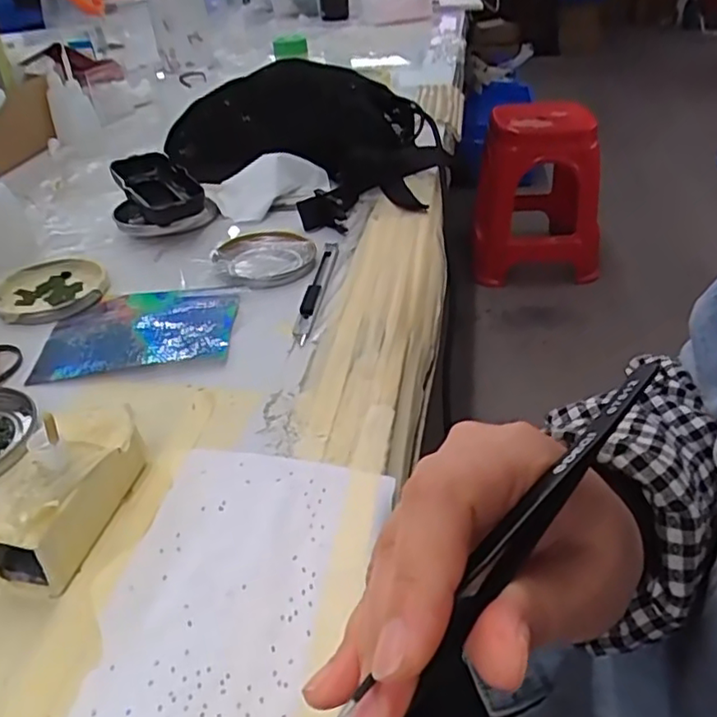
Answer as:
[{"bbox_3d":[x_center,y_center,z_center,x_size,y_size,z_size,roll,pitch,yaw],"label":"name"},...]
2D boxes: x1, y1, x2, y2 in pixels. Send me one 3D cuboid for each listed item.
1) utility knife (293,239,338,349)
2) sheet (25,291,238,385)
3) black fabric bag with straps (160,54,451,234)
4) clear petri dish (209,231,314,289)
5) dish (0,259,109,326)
[{"bbox_3d":[-0.030,-0.053,0.451,0.012,0.007,0.136,3,37,8],"label":"utility knife"},{"bbox_3d":[-0.147,-0.018,0.422,0.121,0.010,0.099,-4,34,-1],"label":"sheet"},{"bbox_3d":[-0.048,-0.239,0.632,0.194,0.087,0.278,-28,43,-30],"label":"black fabric bag with straps"},{"bbox_3d":[-0.075,-0.081,0.488,0.070,0.013,0.077,-2,36,1],"label":"clear petri dish"},{"bbox_3d":[-0.228,-0.050,0.465,0.077,0.011,0.082,-2,36,1],"label":"dish"}]

